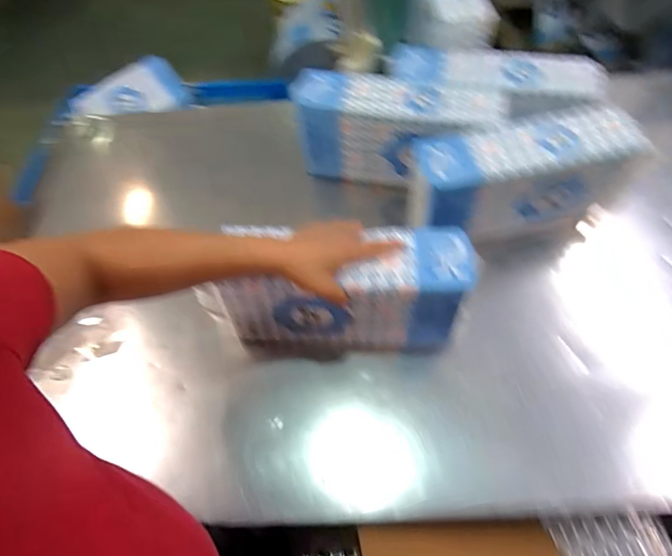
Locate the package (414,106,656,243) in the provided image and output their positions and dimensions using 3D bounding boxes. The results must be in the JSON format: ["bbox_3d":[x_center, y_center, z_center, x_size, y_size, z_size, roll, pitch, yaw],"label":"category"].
[{"bbox_3d":[0.287,-0.153,0.675,0.327,0.159,0.106,-9,58,-1],"label":"package"}]

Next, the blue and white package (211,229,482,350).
[{"bbox_3d":[0.020,0.020,0.588,0.313,0.166,0.099,-1,58,4],"label":"blue and white package"}]

